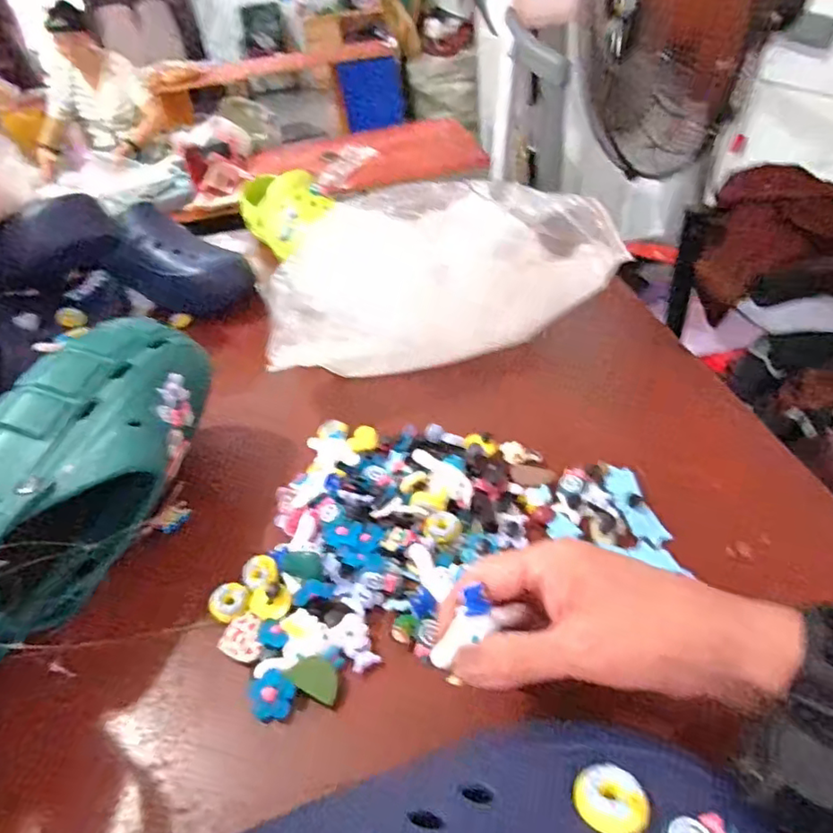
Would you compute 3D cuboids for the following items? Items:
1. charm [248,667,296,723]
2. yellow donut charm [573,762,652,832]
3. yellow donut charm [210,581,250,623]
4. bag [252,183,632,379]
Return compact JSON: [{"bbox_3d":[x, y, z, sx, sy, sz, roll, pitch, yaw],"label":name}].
[{"bbox_3d":[-0.078,0.151,0.316,0.022,0.012,0.023,-5,38,4],"label":"charm"},{"bbox_3d":[0.069,0.137,0.209,0.022,0.004,0.025,-33,45,-28],"label":"yellow donut charm"},{"bbox_3d":[-0.116,0.116,0.364,0.023,0.007,0.028,-29,43,-24],"label":"yellow donut charm"},{"bbox_3d":[0.012,-0.143,0.562,0.308,0.113,0.154,-11,38,-3],"label":"bag"}]

